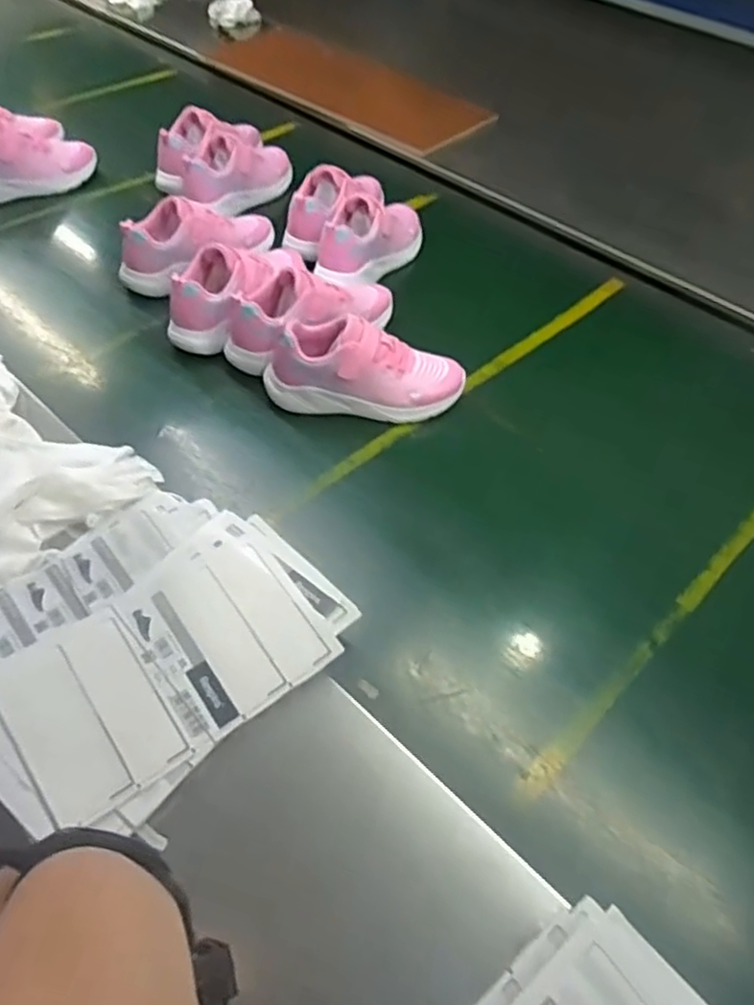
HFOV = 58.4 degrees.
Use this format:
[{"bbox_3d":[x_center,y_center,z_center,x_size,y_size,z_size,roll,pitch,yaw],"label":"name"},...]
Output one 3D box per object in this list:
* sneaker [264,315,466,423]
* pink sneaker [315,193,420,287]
[{"bbox_3d":[-0.012,-0.152,0.774,0.224,0.100,0.078,8,51,3],"label":"sneaker"},{"bbox_3d":[-0.005,-0.380,0.963,0.100,0.102,0.217,24,54,15],"label":"pink sneaker"}]

